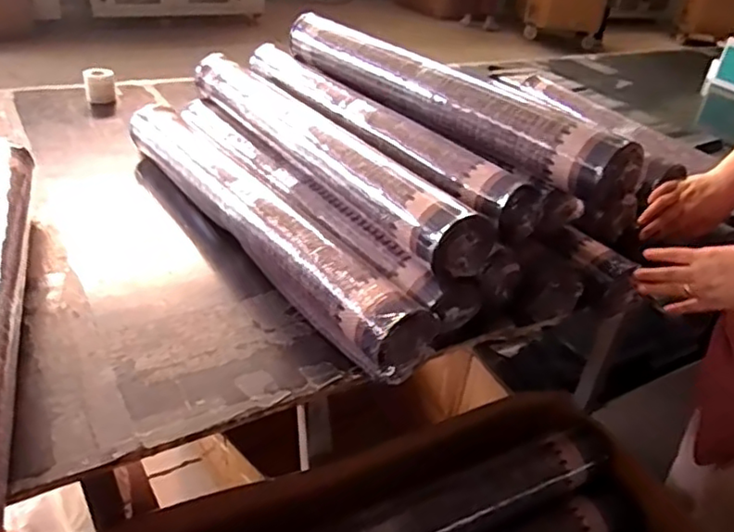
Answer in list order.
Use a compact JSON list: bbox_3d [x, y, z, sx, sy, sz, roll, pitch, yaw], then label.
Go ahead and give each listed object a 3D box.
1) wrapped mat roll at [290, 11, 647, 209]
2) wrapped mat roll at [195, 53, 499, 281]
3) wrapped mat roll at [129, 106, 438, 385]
[{"bbox_3d":[0.112,-0.306,1.088,0.080,0.097,0.766,-20,42,-36],"label":"wrapped mat roll"},{"bbox_3d":[-0.080,-0.213,1.061,0.114,0.089,0.773,-16,40,-32],"label":"wrapped mat roll"},{"bbox_3d":[-0.176,-0.088,1.001,0.106,0.087,0.795,-18,41,-34],"label":"wrapped mat roll"}]

